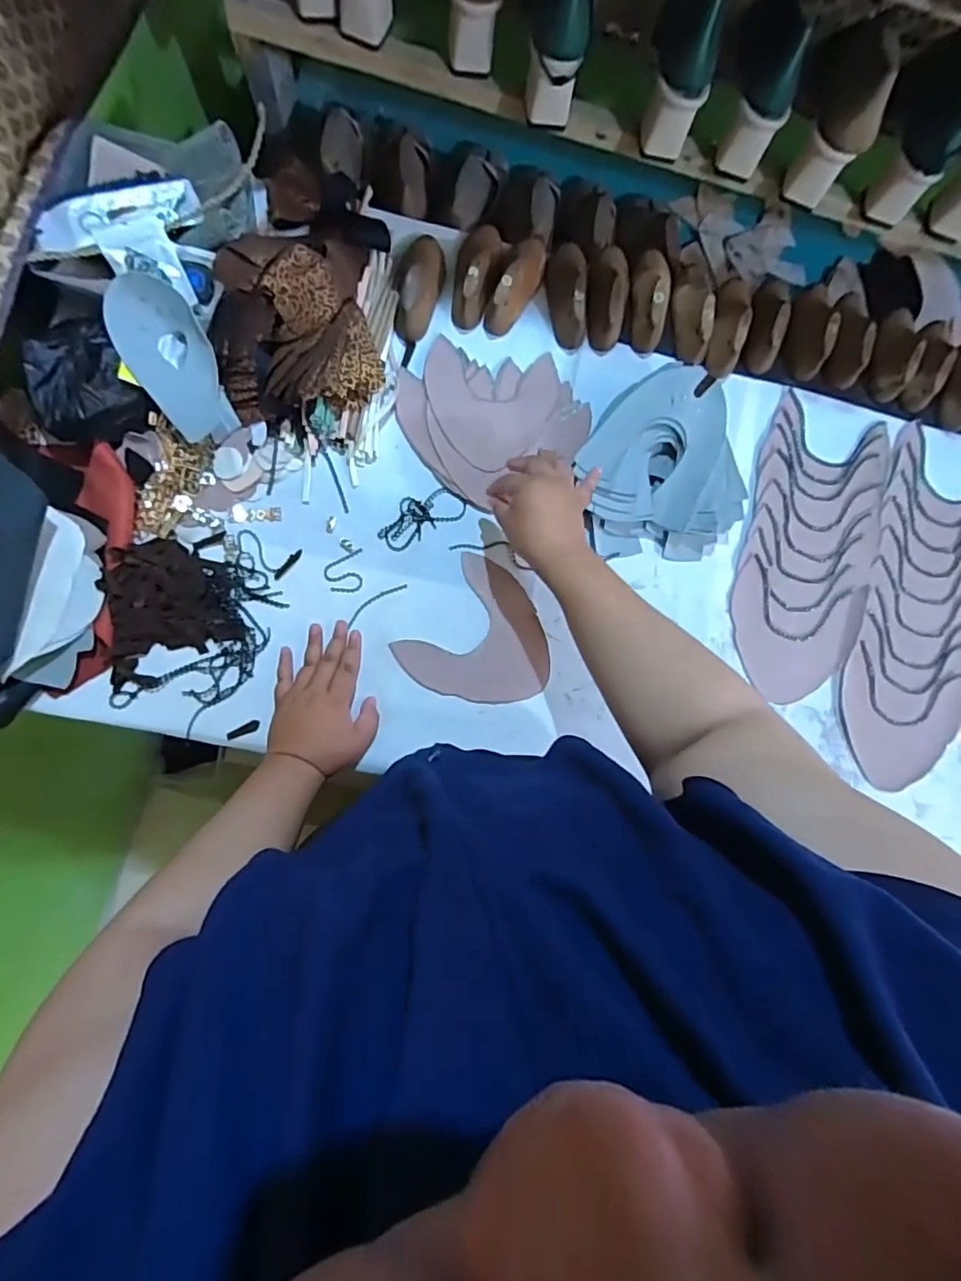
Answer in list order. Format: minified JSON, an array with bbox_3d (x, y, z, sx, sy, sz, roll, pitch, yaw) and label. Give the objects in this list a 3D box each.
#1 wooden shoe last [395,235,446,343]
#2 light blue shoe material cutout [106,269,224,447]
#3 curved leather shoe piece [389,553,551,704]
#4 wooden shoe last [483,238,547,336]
[{"bbox_3d":[-0.074,-0.445,0.679,0.055,0.049,0.138,11,81,-4],"label":"wooden shoe last"},{"bbox_3d":[-0.329,-0.300,0.589,0.080,0.022,0.156,-35,109,-25],"label":"light blue shoe material cutout"},{"bbox_3d":[0.008,0.002,0.654,0.160,0.008,0.161,37,82,1],"label":"curved leather shoe piece"},{"bbox_3d":[0.047,-0.453,0.691,0.050,0.050,0.143,25,81,-2],"label":"wooden shoe last"}]

